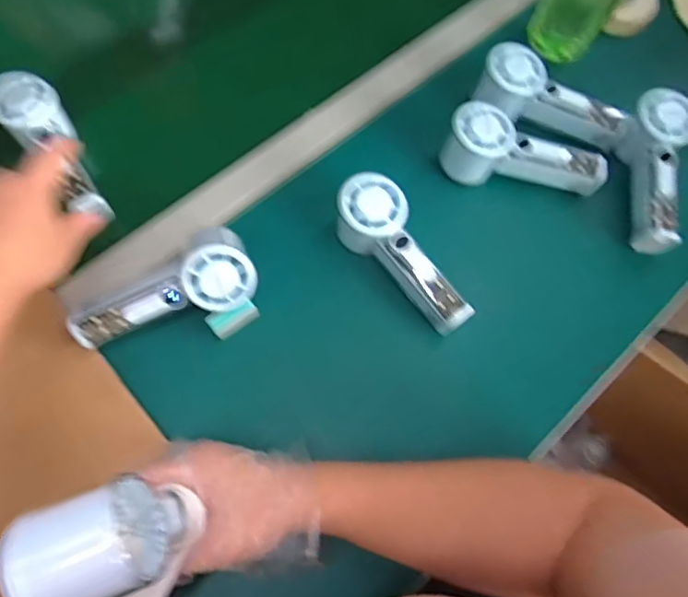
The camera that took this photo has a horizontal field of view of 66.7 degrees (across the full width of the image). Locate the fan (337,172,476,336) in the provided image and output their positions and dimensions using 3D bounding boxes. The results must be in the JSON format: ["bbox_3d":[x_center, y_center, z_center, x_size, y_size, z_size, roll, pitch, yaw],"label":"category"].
[{"bbox_3d":[0.048,-0.037,0.474,0.051,0.060,0.156,-35,87,-15],"label":"fan"}]

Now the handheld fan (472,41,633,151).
[{"bbox_3d":[0.211,-0.200,0.534,0.154,0.055,0.054,24,68,-8],"label":"handheld fan"}]

